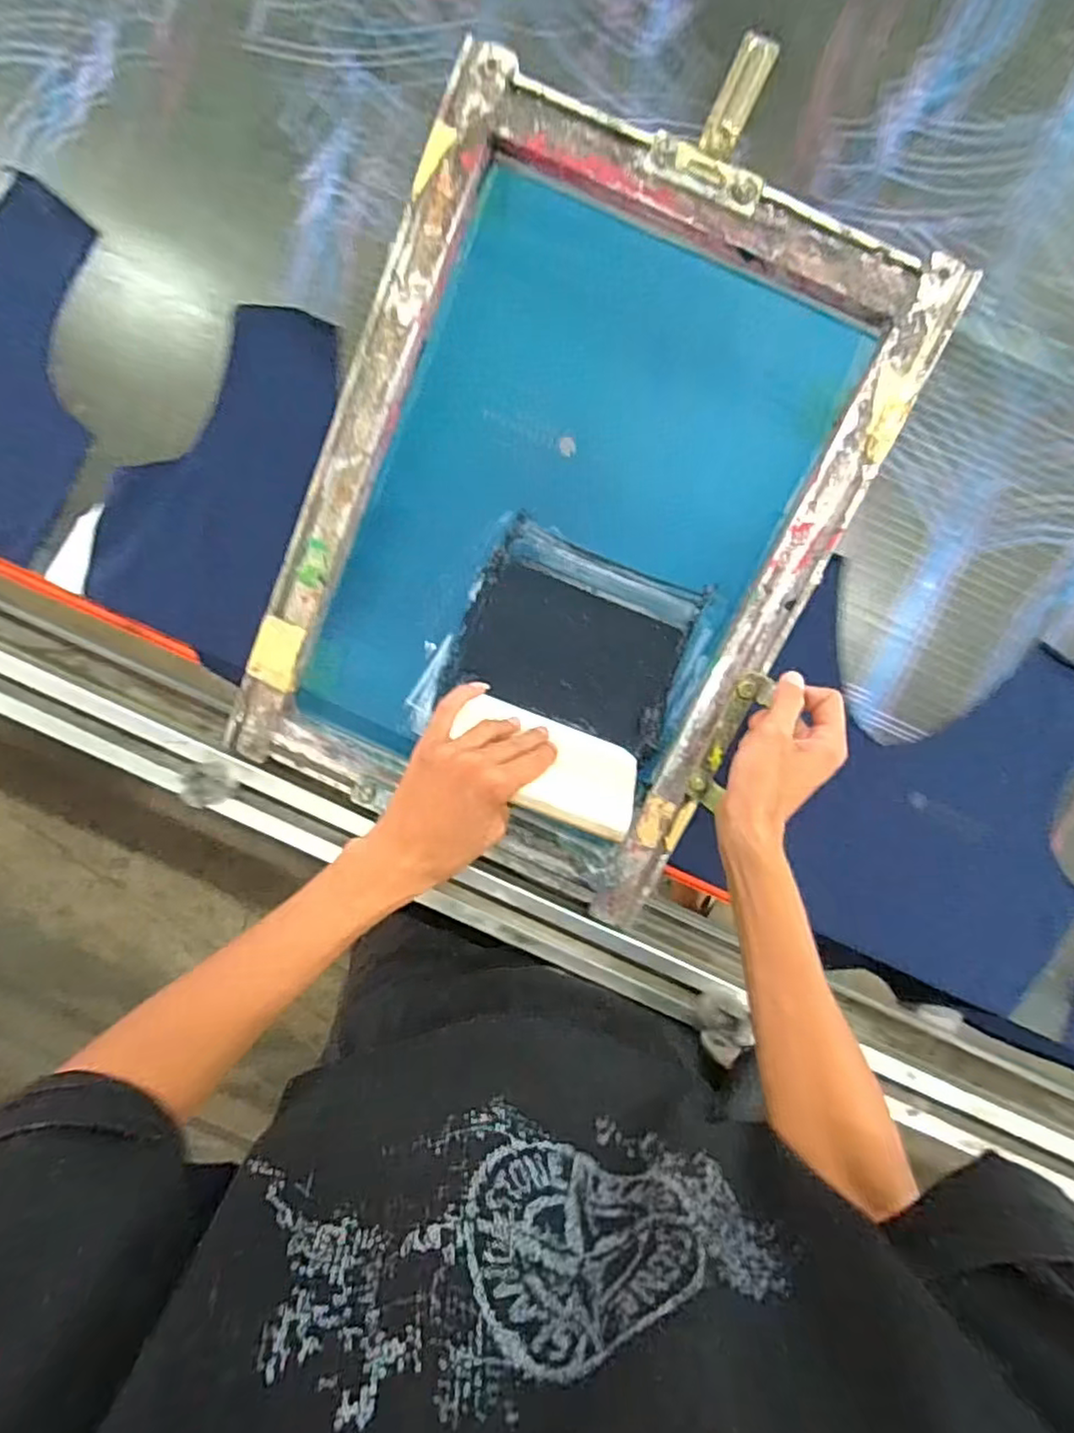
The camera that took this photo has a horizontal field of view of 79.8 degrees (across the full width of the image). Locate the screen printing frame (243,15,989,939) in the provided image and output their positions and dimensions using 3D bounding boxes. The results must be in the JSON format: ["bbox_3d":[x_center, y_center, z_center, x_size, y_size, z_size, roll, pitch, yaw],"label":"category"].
[{"bbox_3d":[0.018,-0.151,0.523,0.398,0.055,0.550,25,101,0],"label":"screen printing frame"}]

